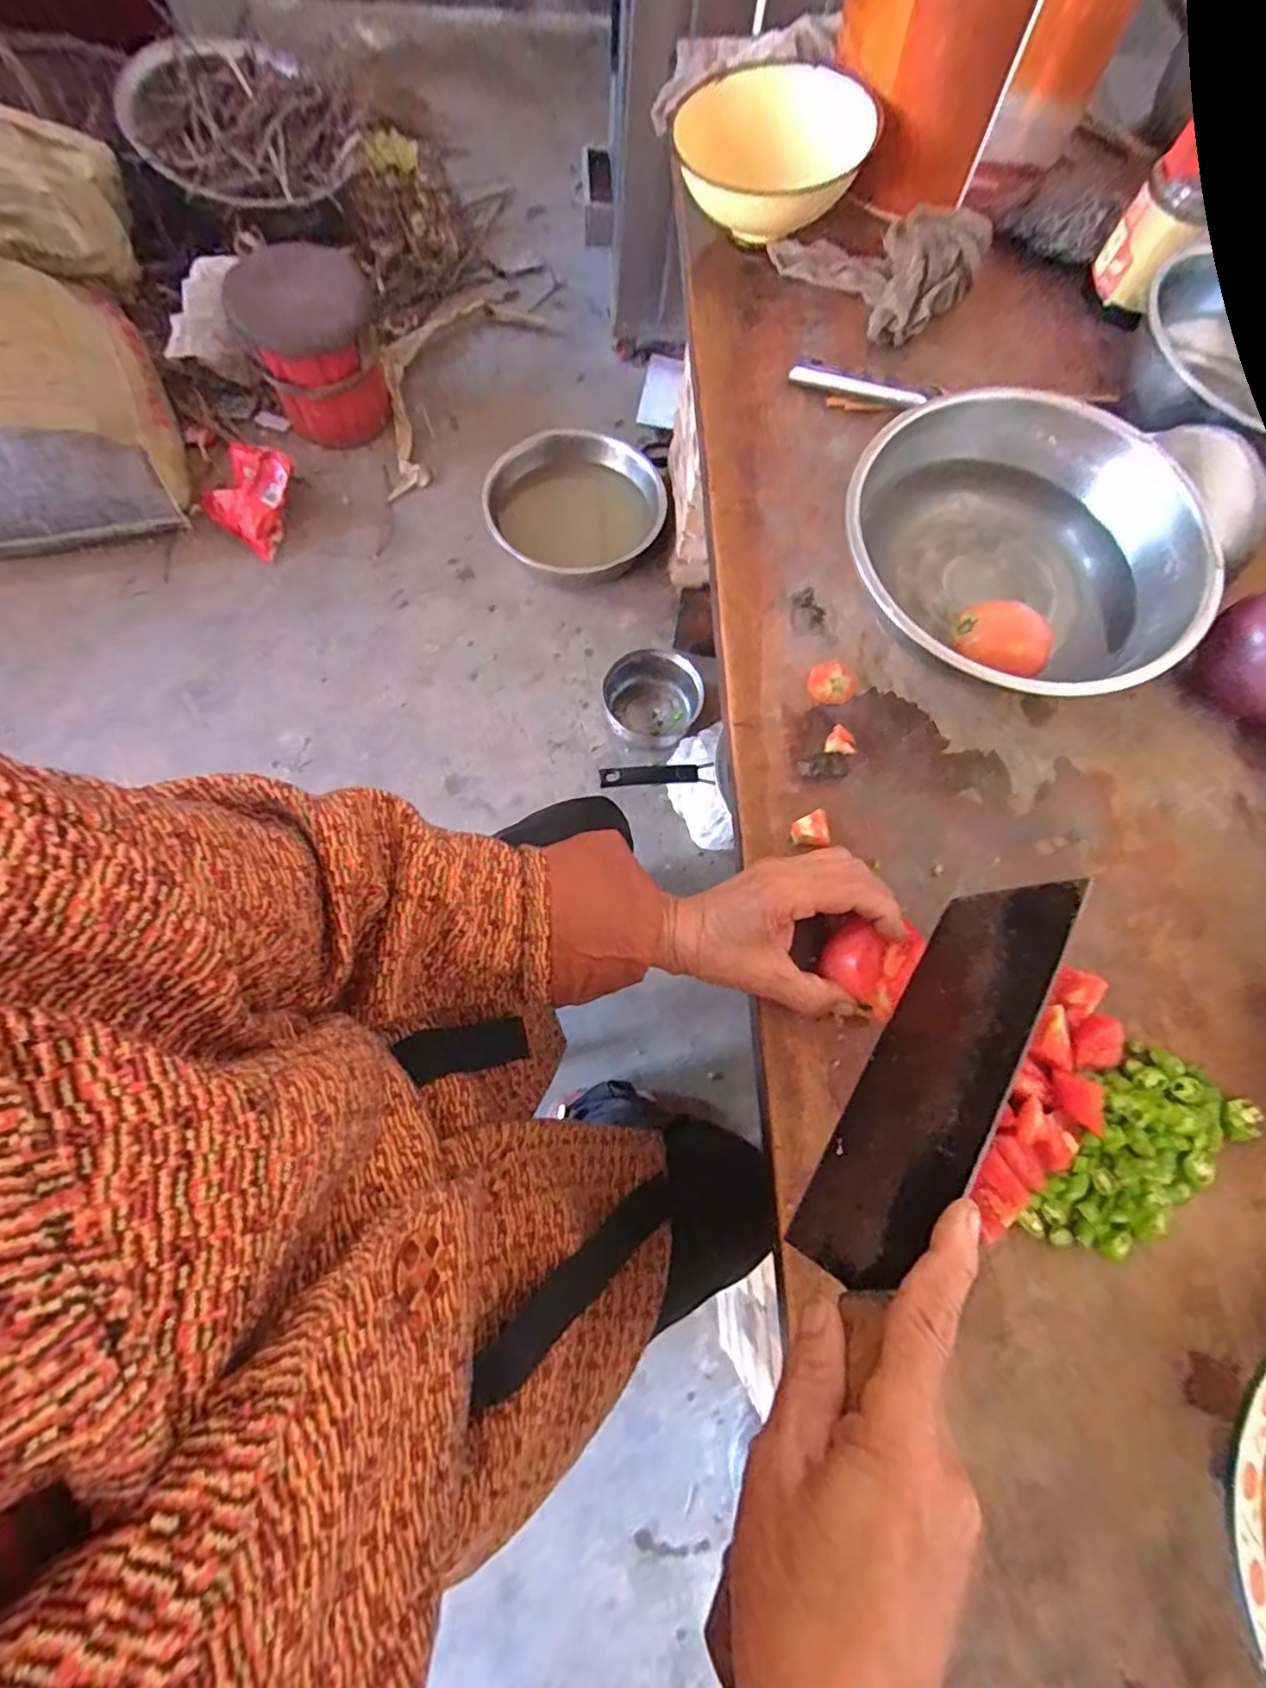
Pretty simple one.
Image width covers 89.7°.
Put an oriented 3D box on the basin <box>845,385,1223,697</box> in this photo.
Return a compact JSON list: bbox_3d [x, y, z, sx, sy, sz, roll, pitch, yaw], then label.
[{"bbox_3d":[0.264,-0.207,0.456,0.226,0.077,0.224,0,72,-1],"label":"basin"}]

